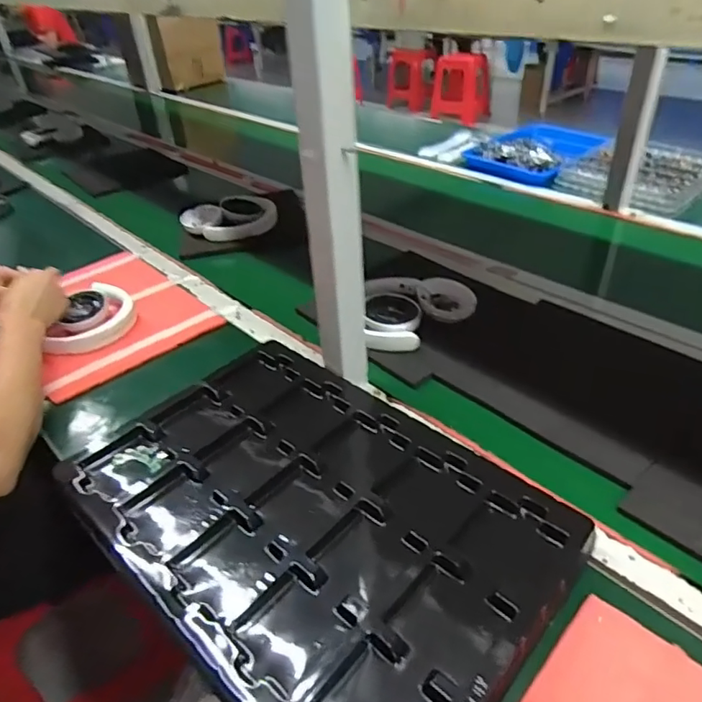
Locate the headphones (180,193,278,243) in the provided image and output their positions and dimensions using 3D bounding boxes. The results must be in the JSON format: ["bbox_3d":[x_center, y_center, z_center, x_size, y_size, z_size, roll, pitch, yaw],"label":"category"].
[{"bbox_3d":[-0.251,-0.274,1.115,0.169,0.058,0.127,-30,43,-30],"label":"headphones"}]

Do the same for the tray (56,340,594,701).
[{"bbox_3d":[-0.046,0.154,0.534,0.464,0.033,0.312,28,47,36],"label":"tray"}]

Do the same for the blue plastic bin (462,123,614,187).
[{"bbox_3d":[0.462,-0.501,1.343,0.283,0.058,0.308,27,47,35],"label":"blue plastic bin"}]

